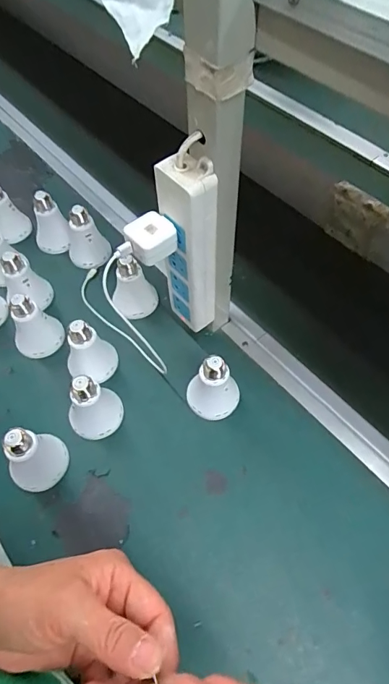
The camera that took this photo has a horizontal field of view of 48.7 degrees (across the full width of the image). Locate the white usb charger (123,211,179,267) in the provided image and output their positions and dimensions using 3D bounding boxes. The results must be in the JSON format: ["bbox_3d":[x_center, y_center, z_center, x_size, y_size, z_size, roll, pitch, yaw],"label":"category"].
[{"bbox_3d":[-0.043,-0.102,0.426,0.041,0.027,0.042,-39,65,-20],"label":"white usb charger"}]

